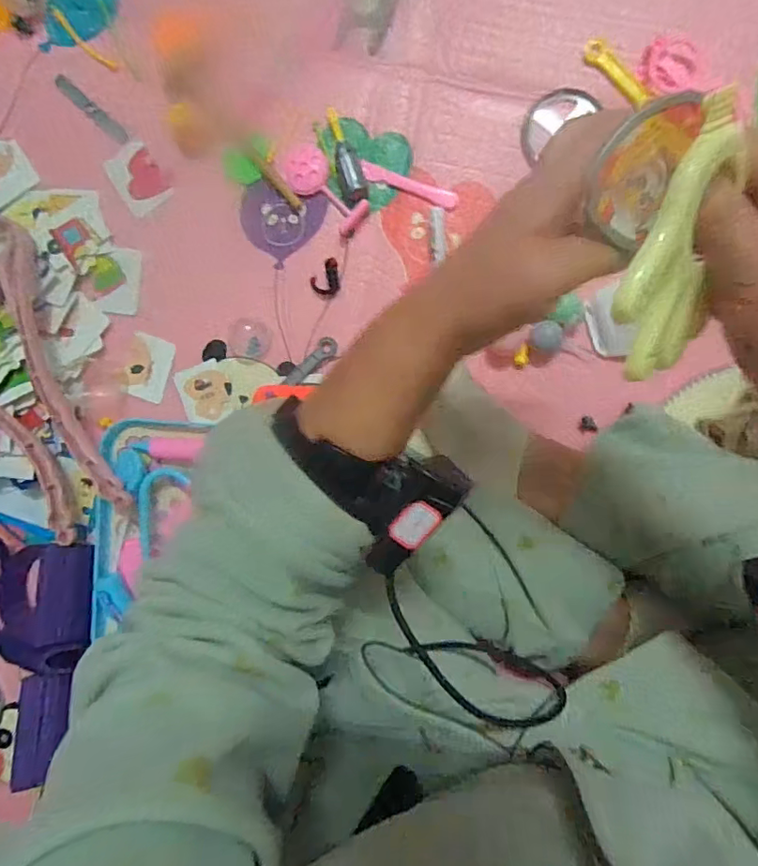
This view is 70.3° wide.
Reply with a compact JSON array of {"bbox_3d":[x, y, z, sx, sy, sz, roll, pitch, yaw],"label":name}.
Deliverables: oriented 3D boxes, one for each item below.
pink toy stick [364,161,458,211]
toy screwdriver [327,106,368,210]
[{"bbox_3d":[0.029,-0.239,0.518,0.098,0.012,0.016,23,98,4],"label":"pink toy stick"},{"bbox_3d":[-0.031,-0.264,0.513,0.026,0.023,0.091,-13,94,8],"label":"toy screwdriver"}]

